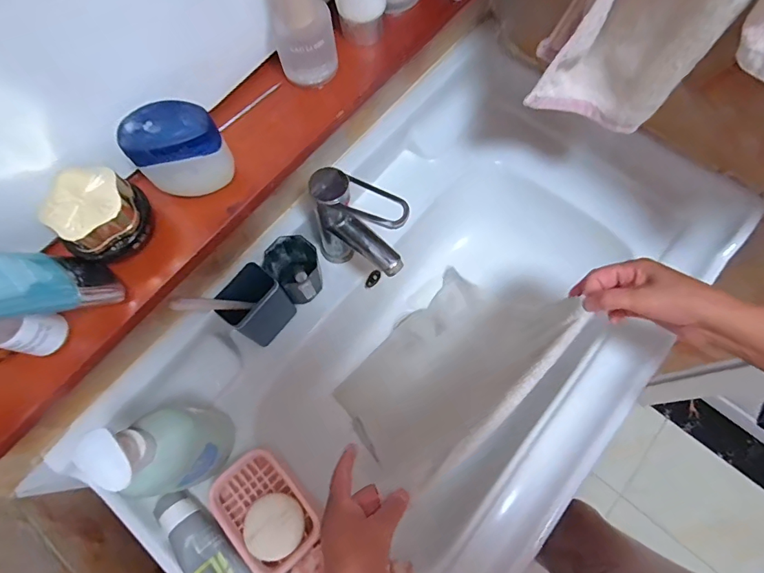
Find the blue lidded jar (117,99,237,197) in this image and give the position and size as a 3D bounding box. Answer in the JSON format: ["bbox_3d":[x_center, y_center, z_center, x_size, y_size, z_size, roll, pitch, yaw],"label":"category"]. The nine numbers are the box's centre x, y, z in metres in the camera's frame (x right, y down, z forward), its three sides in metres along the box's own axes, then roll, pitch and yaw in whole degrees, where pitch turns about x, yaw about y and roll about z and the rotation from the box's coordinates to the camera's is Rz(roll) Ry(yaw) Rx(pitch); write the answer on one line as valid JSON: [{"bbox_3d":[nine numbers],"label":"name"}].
[{"bbox_3d":[-0.130,-0.088,0.288,0.054,0.050,0.034,-8,71,-1],"label":"blue lidded jar"}]

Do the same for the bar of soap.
[{"bbox_3d":[-0.115,0.255,0.470,0.061,0.024,0.060,-1,71,2],"label":"bar of soap"}]

